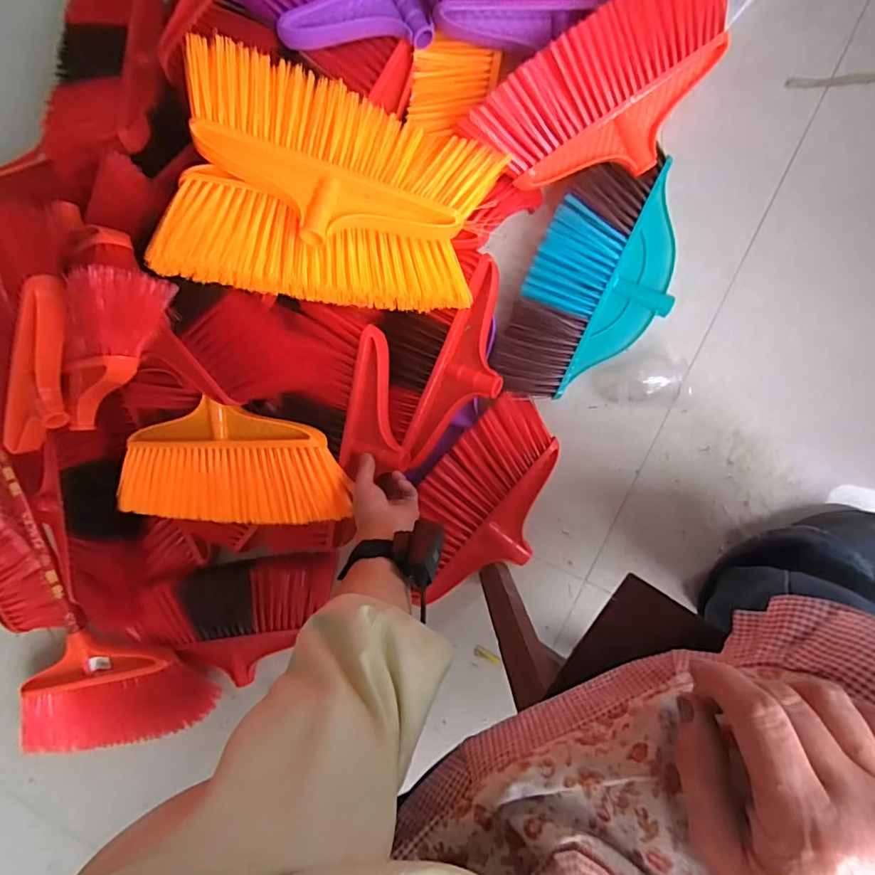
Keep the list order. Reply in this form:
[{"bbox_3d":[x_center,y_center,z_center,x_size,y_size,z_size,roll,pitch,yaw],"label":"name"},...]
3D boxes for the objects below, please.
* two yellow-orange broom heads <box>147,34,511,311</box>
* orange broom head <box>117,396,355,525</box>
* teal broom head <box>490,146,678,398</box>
[{"bbox_3d":[-0.120,-0.284,0.612,0.362,0.080,0.255,11,95,-15],"label":"two yellow-orange broom heads"},{"bbox_3d":[-0.289,0.034,0.716,0.363,0.067,0.163,1,92,9],"label":"orange broom head"},{"bbox_3d":[0.221,-0.209,0.704,0.189,0.054,0.349,22,95,8],"label":"teal broom head"}]

